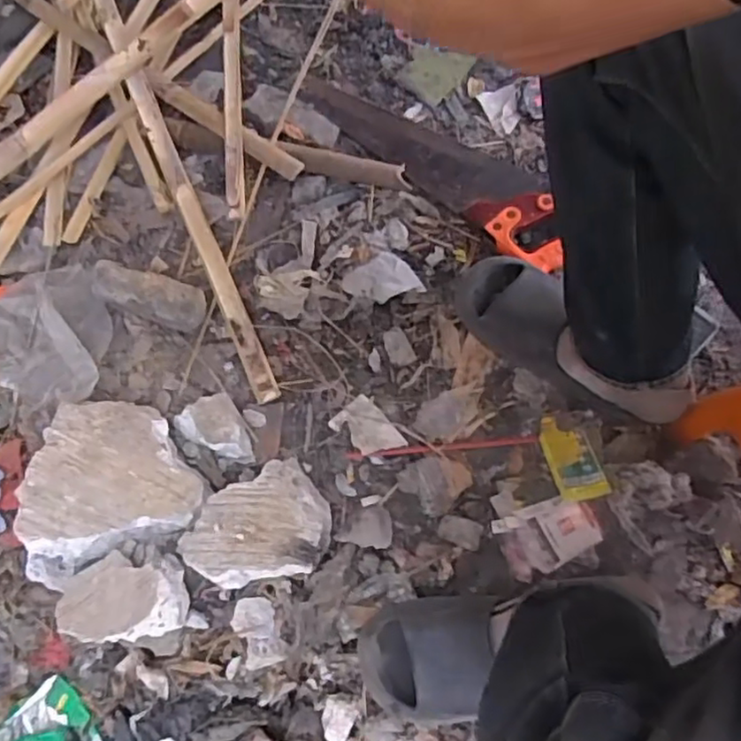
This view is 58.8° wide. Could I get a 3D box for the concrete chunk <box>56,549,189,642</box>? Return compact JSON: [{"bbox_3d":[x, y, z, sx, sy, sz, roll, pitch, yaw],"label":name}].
[{"bbox_3d":[-0.292,0.256,0.750,0.171,0.058,0.097,-2,70,3],"label":"concrete chunk"}]

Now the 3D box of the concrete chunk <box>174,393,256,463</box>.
[{"bbox_3d":[-0.193,0.076,0.809,0.075,0.043,0.097,-33,71,-8],"label":"concrete chunk"}]

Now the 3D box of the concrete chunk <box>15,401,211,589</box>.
[{"bbox_3d":[-0.337,0.127,0.807,0.238,0.035,0.199,-23,69,-3],"label":"concrete chunk"}]

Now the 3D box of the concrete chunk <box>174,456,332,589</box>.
[{"bbox_3d":[-0.127,0.187,0.751,0.163,0.045,0.128,-30,70,-5],"label":"concrete chunk"}]

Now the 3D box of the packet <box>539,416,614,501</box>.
[{"bbox_3d":[0.235,0.100,0.770,0.053,0.015,0.103,-15,69,0],"label":"packet"}]

